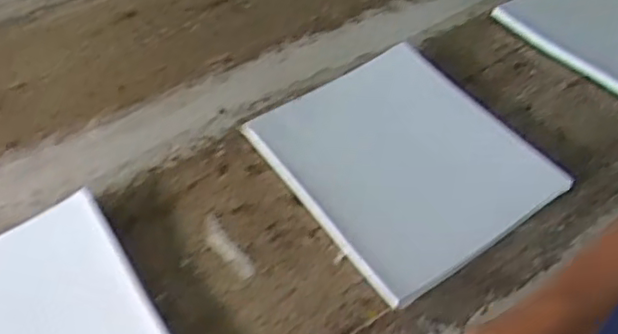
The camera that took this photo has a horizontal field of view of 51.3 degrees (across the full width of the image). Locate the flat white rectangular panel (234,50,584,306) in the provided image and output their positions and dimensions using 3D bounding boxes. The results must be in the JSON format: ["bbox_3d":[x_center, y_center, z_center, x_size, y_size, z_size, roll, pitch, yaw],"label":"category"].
[{"bbox_3d":[0.101,-0.013,0.675,0.244,0.023,0.262,-29,53,-23],"label":"flat white rectangular panel"}]

